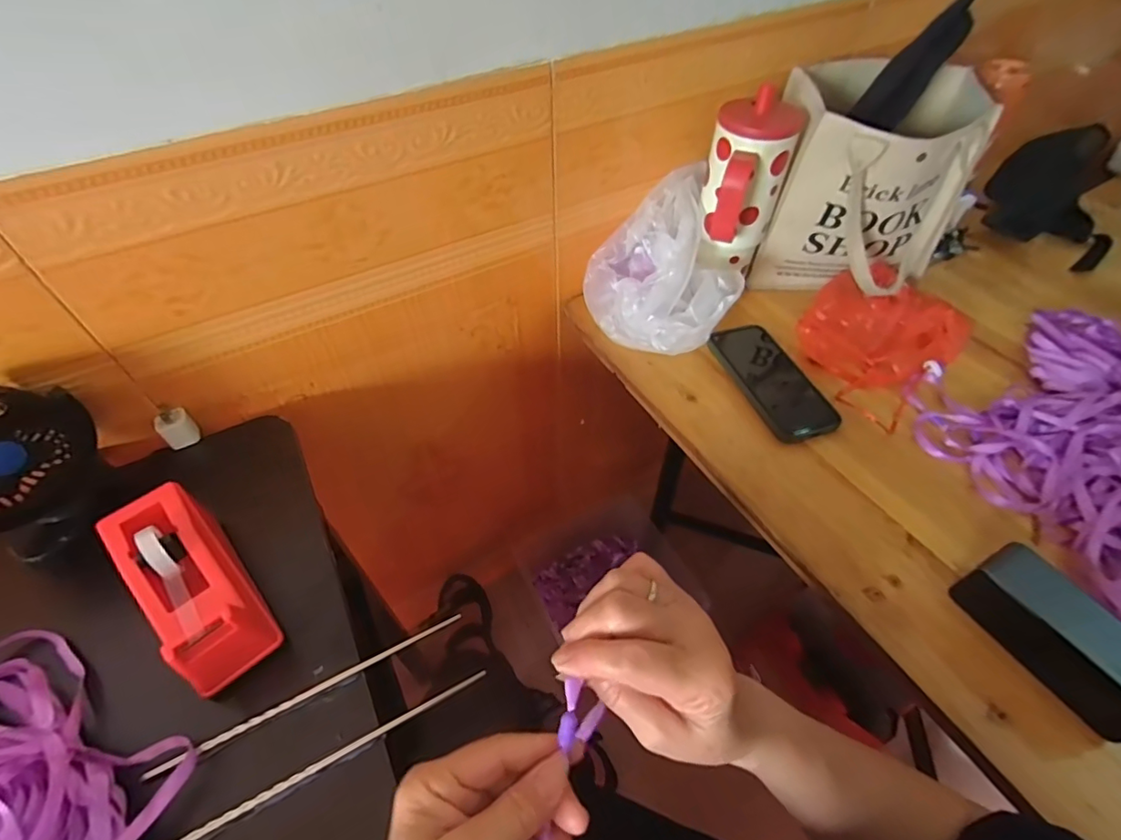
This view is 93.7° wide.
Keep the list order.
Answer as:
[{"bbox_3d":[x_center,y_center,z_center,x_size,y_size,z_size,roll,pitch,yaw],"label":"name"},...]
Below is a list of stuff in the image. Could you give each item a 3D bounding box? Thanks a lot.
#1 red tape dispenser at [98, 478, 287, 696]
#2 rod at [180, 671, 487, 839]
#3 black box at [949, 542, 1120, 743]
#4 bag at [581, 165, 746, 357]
[{"bbox_3d":[-0.280,0.125,0.400,0.062,0.072,0.154,-35,58,-25],"label":"red tape dispenser"},{"bbox_3d":[-0.155,0.230,0.358,0.219,0.009,0.007,-24,54,-17],"label":"rod"},{"bbox_3d":[0.373,0.161,0.392,0.043,0.059,0.126,-24,54,-18],"label":"black box"},{"bbox_3d":[0.115,-0.176,0.617,0.167,0.113,0.225,1,51,2],"label":"bag"}]

